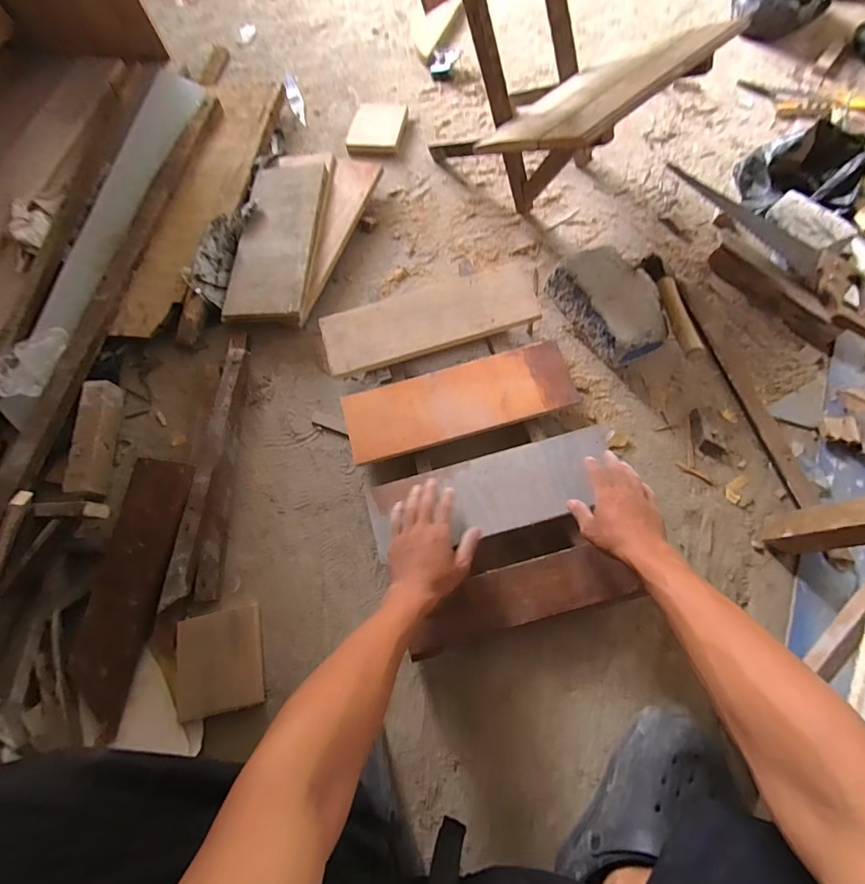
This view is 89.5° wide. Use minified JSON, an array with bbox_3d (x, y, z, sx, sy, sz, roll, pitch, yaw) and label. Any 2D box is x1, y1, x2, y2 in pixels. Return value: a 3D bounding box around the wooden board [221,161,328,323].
[{"bbox_3d":[-0.294,-0.391,0.824,0.149,0.018,0.360,3,71,4],"label":"wooden board"}]

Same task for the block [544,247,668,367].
[{"bbox_3d":[0.308,-0.236,0.747,0.121,0.073,0.214,-27,71,-7],"label":"block"}]

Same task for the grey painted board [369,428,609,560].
[{"bbox_3d":[0.089,0.071,0.626,0.357,0.020,0.113,-14,70,0],"label":"grey painted board"}]

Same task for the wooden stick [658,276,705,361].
[{"bbox_3d":[0.387,-0.198,0.684,0.028,0.021,0.178,2,55,3],"label":"wooden stick"}]

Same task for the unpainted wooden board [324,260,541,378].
[{"bbox_3d":[-0.003,-0.208,0.733,0.357,0.021,0.118,-16,70,-3],"label":"unpainted wooden board"}]

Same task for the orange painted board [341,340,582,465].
[{"bbox_3d":[0.039,-0.066,0.679,0.348,0.013,0.119,-16,70,-3],"label":"orange painted board"}]

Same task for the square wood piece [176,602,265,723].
[{"bbox_3d":[-0.296,0.305,0.608,0.116,0.015,0.128,-14,70,-2],"label":"square wood piece"}]

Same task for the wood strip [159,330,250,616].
[{"bbox_3d":[-0.359,0.020,0.706,0.054,0.047,0.464,2,71,3],"label":"wood strip"}]

